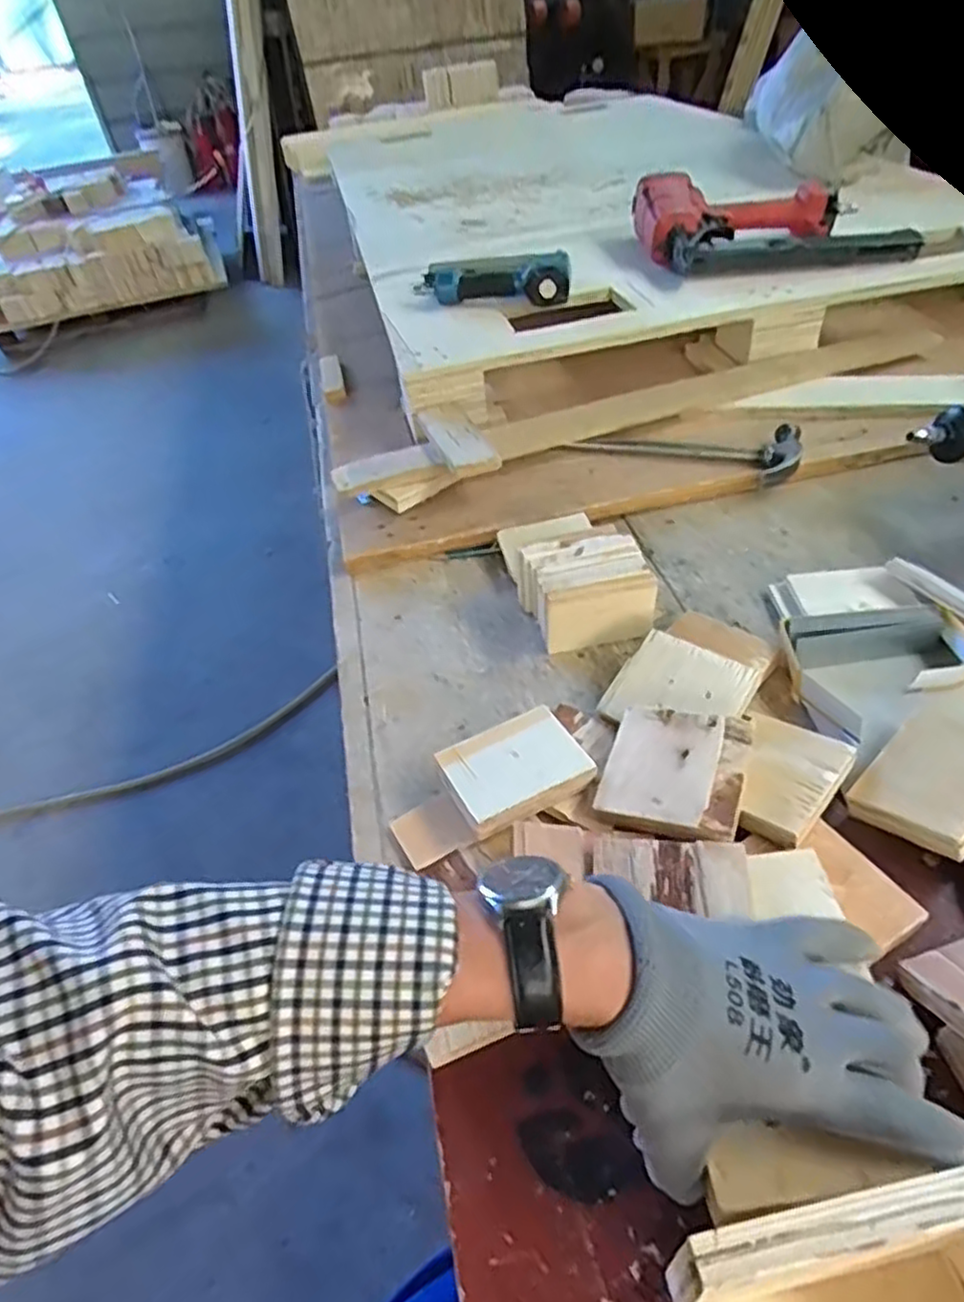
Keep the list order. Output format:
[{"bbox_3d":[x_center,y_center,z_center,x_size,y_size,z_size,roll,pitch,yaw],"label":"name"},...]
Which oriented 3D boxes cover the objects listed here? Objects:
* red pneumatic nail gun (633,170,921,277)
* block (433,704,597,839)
[{"bbox_3d":[0.379,-0.563,0.929,0.321,0.085,0.217,-5,45,3],"label":"red pneumatic nail gun"},{"bbox_3d":[0.022,0.079,0.481,0.093,0.012,0.069,-26,48,-17],"label":"block"}]

